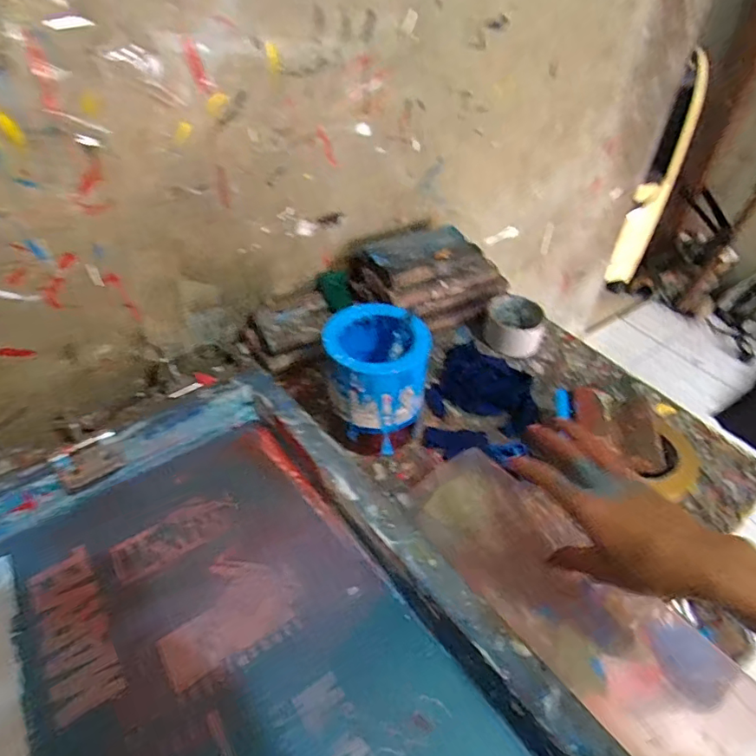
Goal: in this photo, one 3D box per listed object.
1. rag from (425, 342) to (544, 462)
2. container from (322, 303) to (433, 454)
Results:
[{"bbox_3d":[0.127,0.032,0.633,0.128,0.050,0.160,16,44,22],"label":"rag"},{"bbox_3d":[0.001,-0.003,0.577,0.106,0.116,0.103,7,41,13],"label":"container"}]

